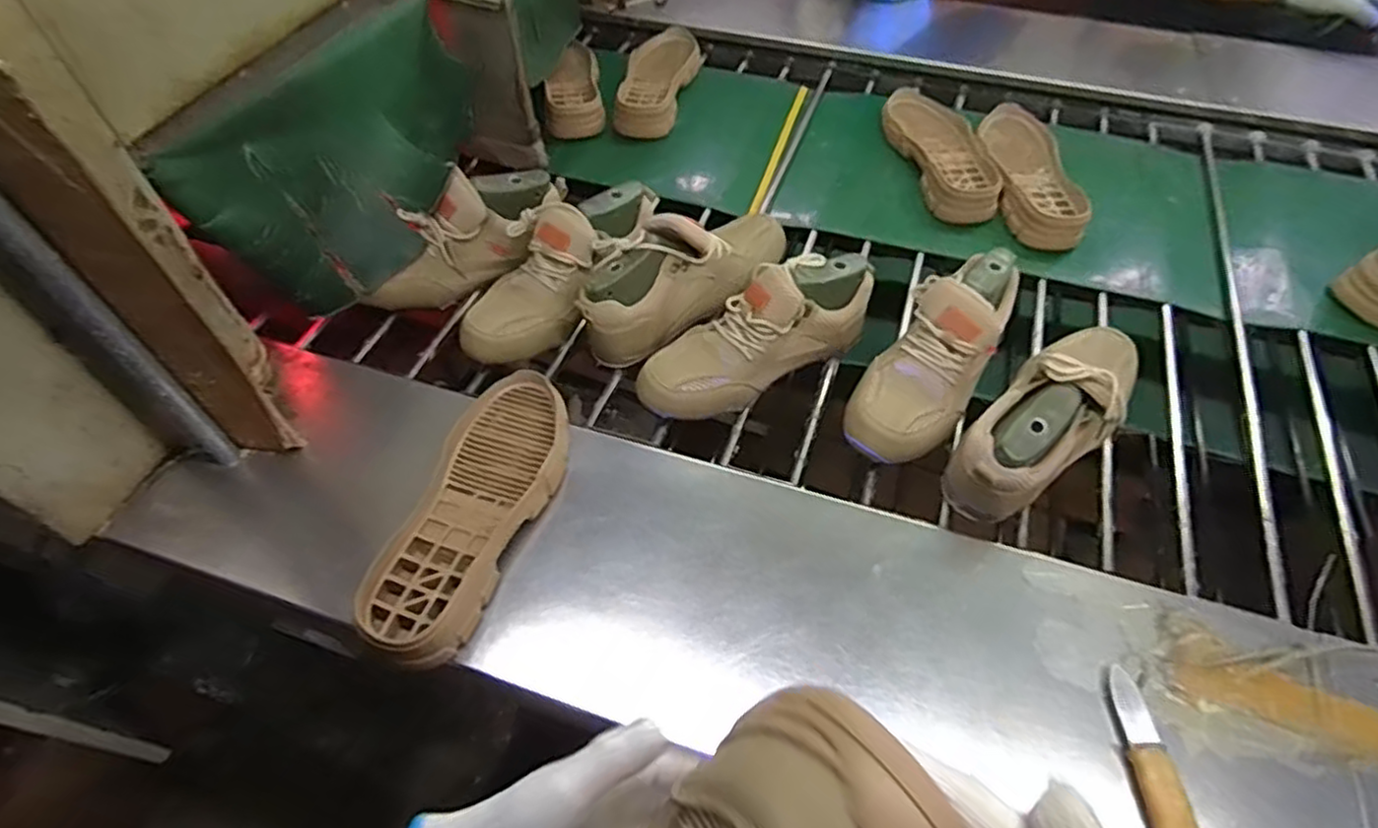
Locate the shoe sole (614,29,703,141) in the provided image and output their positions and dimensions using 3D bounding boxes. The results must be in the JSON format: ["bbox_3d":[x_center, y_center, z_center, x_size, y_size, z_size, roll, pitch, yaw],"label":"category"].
[{"bbox_3d":[-0.045,-0.516,1.068,0.099,0.047,0.270,10,56,7],"label":"shoe sole"}]

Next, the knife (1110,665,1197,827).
[{"bbox_3d":[0.323,0.259,0.470,0.027,0.018,0.163,-1,55,0],"label":"knife"}]

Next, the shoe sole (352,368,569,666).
[{"bbox_3d":[-0.176,0.072,0.592,0.104,0.046,0.284,9,56,7],"label":"shoe sole"}]

